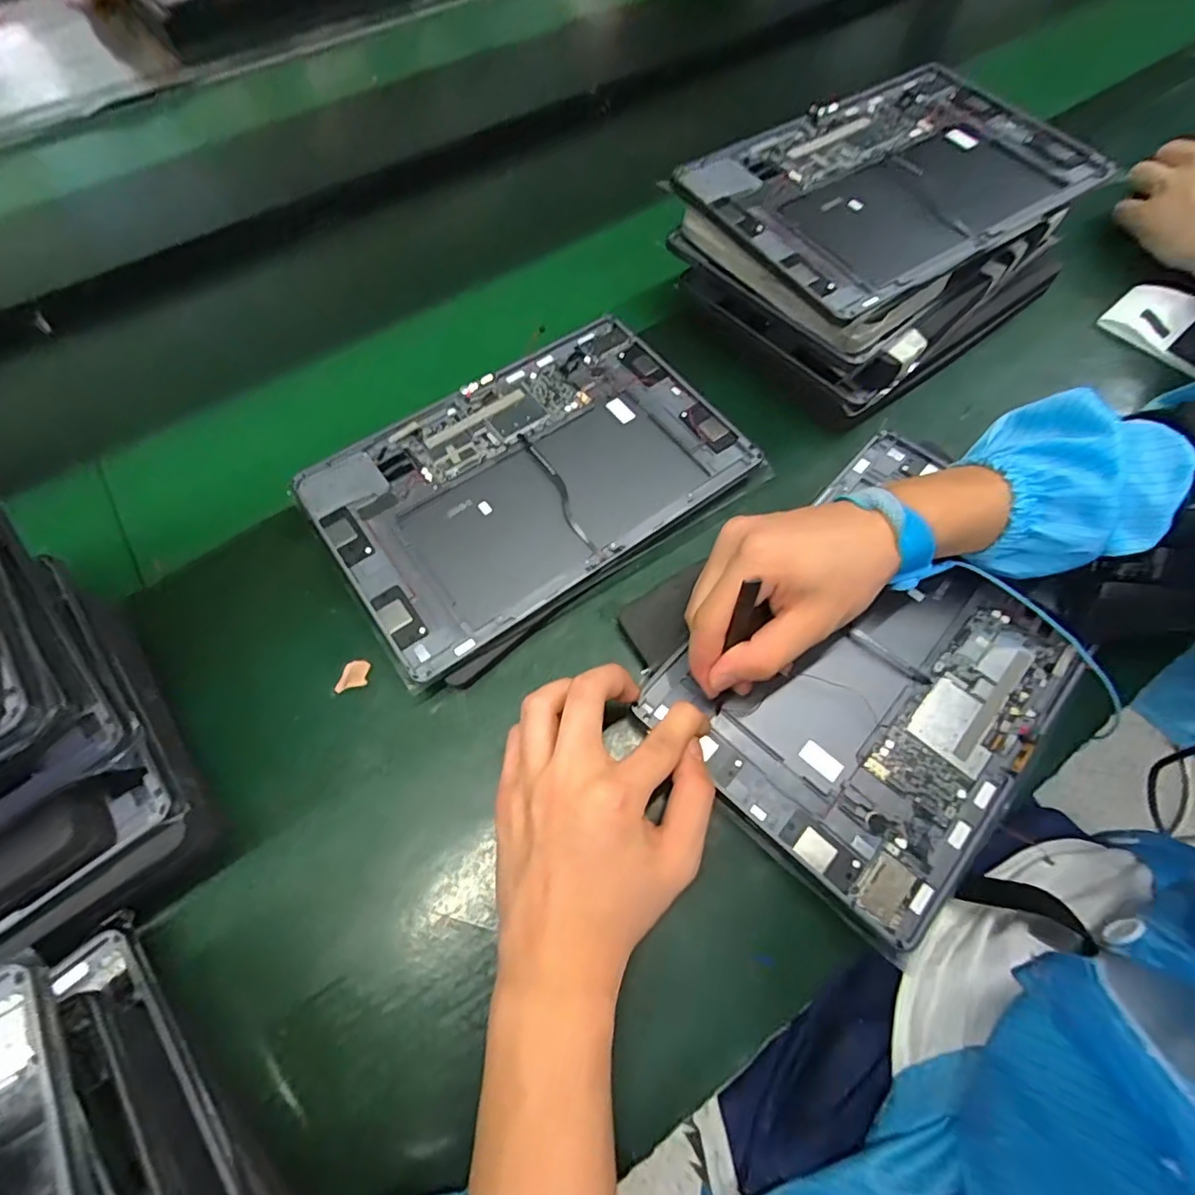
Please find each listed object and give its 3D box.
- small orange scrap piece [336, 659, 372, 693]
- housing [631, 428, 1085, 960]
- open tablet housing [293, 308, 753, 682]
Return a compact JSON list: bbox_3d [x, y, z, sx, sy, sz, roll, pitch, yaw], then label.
[{"bbox_3d":[-0.140,0.044,0.329,0.017,0.004,0.018,2,63,3],"label":"small orange scrap piece"},{"bbox_3d":[0.159,0.028,0.316,0.162,0.016,0.248,39,71,20],"label":"housing"},{"bbox_3d":[-0.044,-0.080,0.369,0.253,0.009,0.171,-35,72,-15],"label":"open tablet housing"}]

